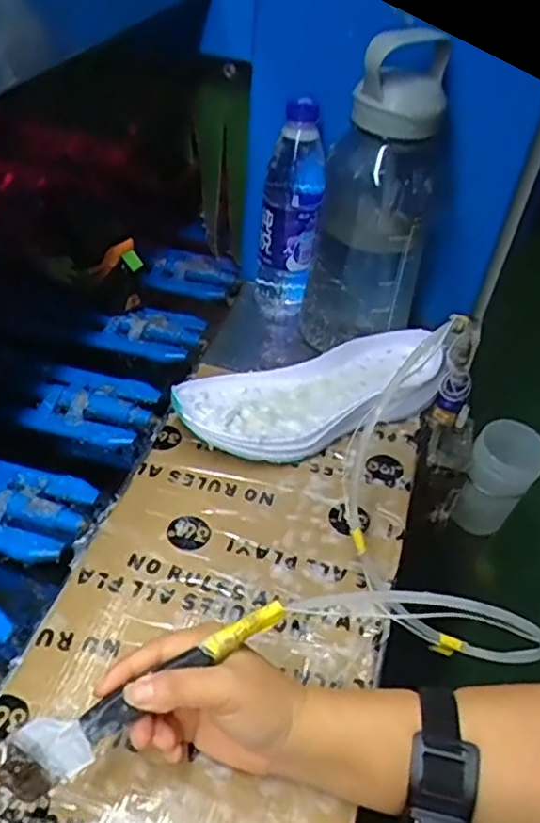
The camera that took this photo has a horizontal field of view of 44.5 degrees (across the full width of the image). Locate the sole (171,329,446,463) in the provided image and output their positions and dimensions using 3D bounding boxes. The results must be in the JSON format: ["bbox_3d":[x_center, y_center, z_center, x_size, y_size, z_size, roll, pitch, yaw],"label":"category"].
[{"bbox_3d":[0.043,-0.016,0.620,0.267,0.050,0.106,-16,48,-24],"label":"sole"}]

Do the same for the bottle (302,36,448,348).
[{"bbox_3d":[0.091,-0.186,0.601,0.105,0.281,0.080,9,45,3],"label":"bottle"}]

